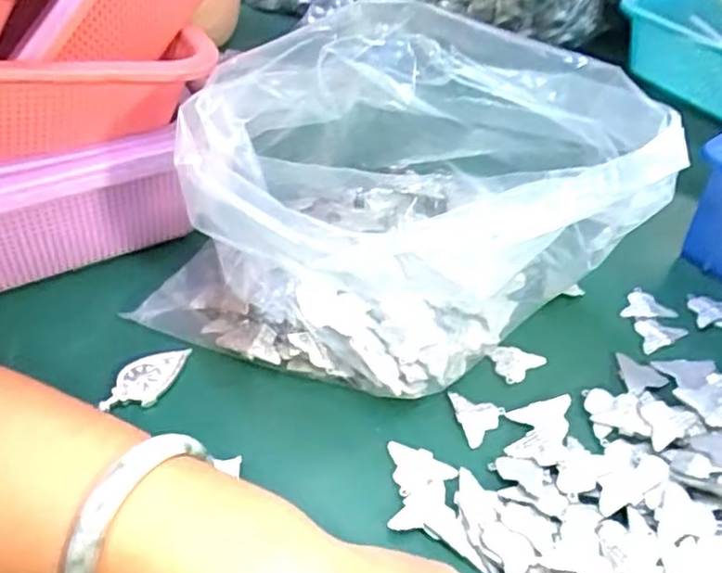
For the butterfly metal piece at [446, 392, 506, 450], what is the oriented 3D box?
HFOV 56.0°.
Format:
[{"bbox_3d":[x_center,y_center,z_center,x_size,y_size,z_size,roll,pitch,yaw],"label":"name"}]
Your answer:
[{"bbox_3d":[0.065,0.069,0.364,0.027,0.004,0.033,-5,42,-10],"label":"butterfly metal piece"}]

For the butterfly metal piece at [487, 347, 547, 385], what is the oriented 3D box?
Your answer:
[{"bbox_3d":[0.093,0.042,0.396,0.032,0.004,0.023,-14,44,-19],"label":"butterfly metal piece"}]

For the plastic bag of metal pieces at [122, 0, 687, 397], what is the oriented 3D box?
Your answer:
[{"bbox_3d":[0.012,-0.046,0.369,0.260,0.159,0.142,12,42,10],"label":"plastic bag of metal pieces"}]

